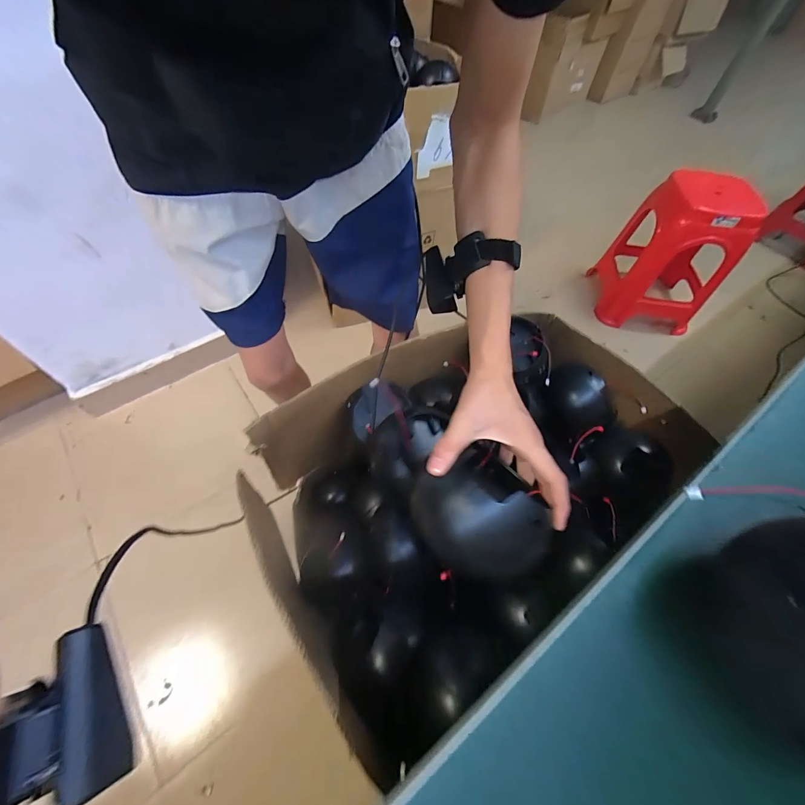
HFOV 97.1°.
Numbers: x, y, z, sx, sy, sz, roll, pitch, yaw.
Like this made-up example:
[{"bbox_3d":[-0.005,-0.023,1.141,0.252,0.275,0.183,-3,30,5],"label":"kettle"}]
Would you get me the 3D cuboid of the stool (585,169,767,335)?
[{"bbox_3d":[1.029,-0.557,1.368,0.379,0.501,0.360,10,59,3],"label":"stool"}]

